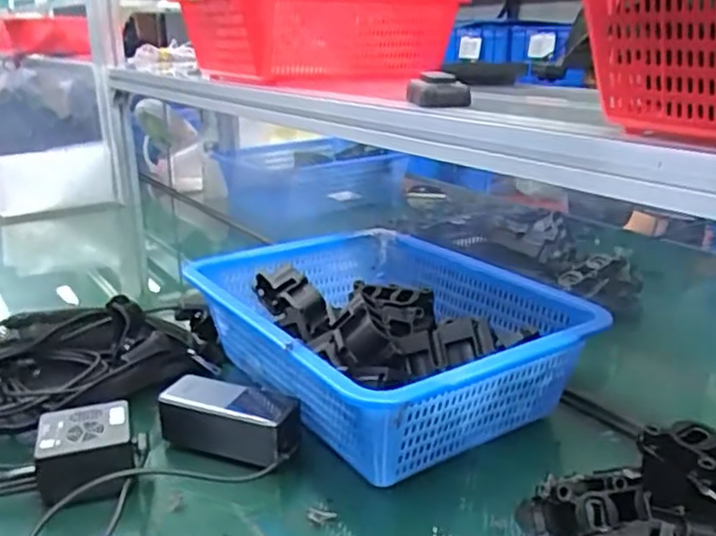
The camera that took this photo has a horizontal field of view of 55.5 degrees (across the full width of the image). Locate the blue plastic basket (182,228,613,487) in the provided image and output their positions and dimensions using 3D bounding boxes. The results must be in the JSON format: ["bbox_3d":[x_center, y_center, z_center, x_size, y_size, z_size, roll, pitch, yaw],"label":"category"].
[{"bbox_3d":[0.022,0.076,0.755,0.313,0.136,0.418,-14,24,-32],"label":"blue plastic basket"}]

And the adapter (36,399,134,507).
[{"bbox_3d":[-0.237,0.163,0.596,0.080,0.049,0.082,-6,21,-14],"label":"adapter"}]

